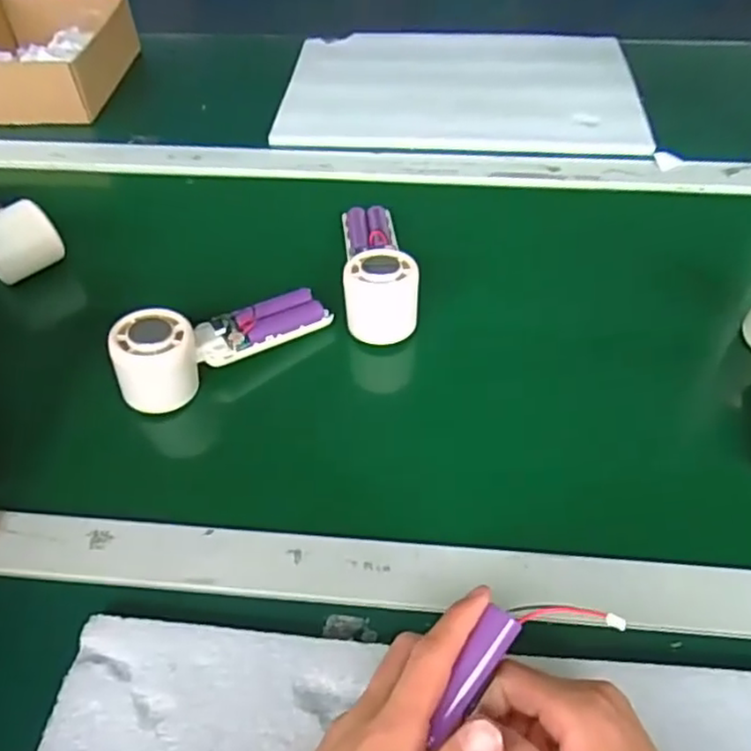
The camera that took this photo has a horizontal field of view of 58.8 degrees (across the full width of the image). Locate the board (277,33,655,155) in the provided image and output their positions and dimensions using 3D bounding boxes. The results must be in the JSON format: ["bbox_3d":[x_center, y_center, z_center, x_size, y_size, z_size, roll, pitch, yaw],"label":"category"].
[{"bbox_3d":[0.098,-0.345,0.790,0.399,0.013,0.289,1,49,2],"label":"board"}]

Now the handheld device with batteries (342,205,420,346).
[{"bbox_3d":[0.001,-0.103,0.554,0.056,0.048,0.161,-3,49,-2],"label":"handheld device with batteries"}]

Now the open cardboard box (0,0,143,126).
[{"bbox_3d":[-0.411,-0.387,0.806,0.194,0.067,0.222,-1,48,1],"label":"open cardboard box"}]

